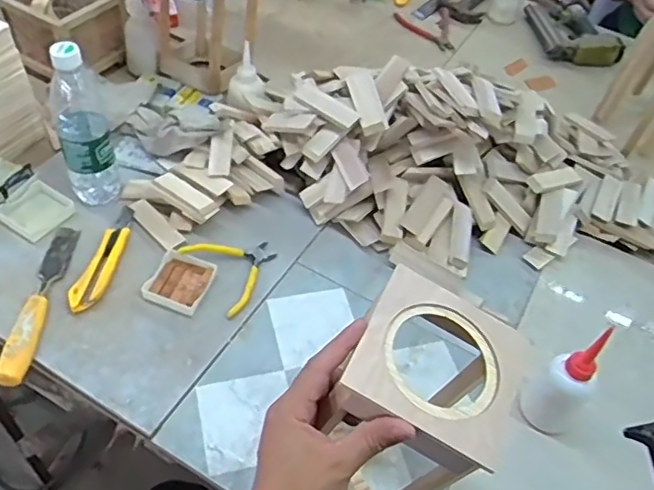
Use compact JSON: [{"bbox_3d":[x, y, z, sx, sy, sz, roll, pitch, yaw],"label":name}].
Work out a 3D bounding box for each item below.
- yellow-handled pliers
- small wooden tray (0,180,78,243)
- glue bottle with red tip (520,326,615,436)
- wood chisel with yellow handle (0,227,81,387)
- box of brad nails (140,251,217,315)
[{"bbox_3d":[-0.115,0.025,0.800,0.110,0.025,0.112,-30,60,-28],"label":"yellow-handled pliers"},{"bbox_3d":[-0.396,-0.046,0.827,0.069,0.016,0.081,31,54,18],"label":"small wooden tray"},{"bbox_3d":[0.262,0.152,0.661,0.054,0.134,0.056,3,50,-4],"label":"glue bottle with red tip"},{"bbox_3d":[-0.347,0.062,0.735,0.031,0.026,0.232,3,50,-4],"label":"wood chisel with yellow handle"},{"bbox_3d":[-0.189,0.046,0.775,0.073,0.016,0.078,16,50,6],"label":"box of brad nails"}]

